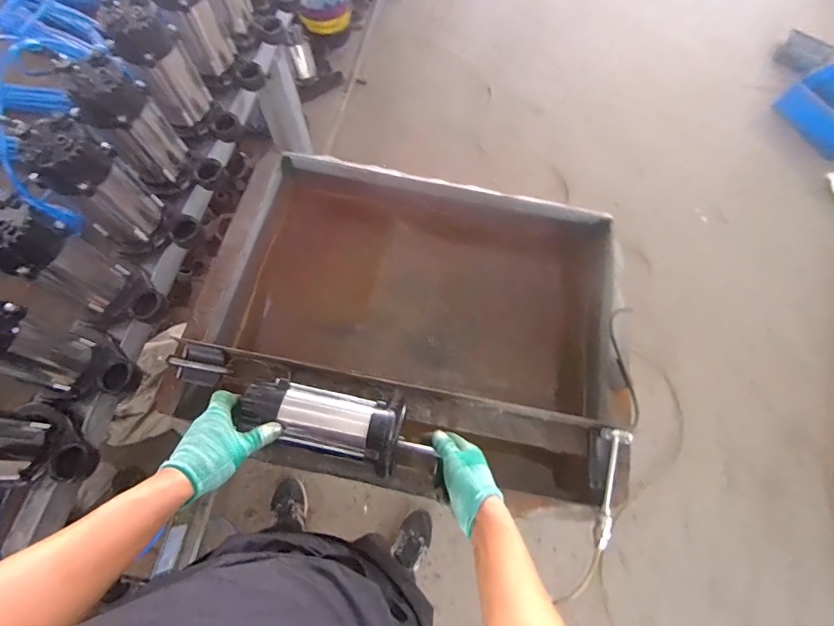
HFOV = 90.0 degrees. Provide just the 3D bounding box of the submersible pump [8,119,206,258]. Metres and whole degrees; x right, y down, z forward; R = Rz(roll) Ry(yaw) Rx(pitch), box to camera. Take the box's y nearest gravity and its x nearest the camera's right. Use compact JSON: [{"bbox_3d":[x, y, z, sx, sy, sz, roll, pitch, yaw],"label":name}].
[{"bbox_3d":[-0.477,-0.184,0.673,0.147,0.223,0.109,12,69,4],"label":"submersible pump"}]

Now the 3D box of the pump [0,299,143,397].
[{"bbox_3d":[-0.522,0.058,0.585,0.145,0.251,0.113,26,70,9],"label":"pump"}]

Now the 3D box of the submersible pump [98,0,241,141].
[{"bbox_3d":[-0.445,-0.433,0.767,0.119,0.229,0.118,-35,73,-14],"label":"submersible pump"}]

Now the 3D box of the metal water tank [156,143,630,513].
[{"bbox_3d":[-0.006,0.014,0.837,0.760,0.271,0.612,9,68,2],"label":"metal water tank"}]

